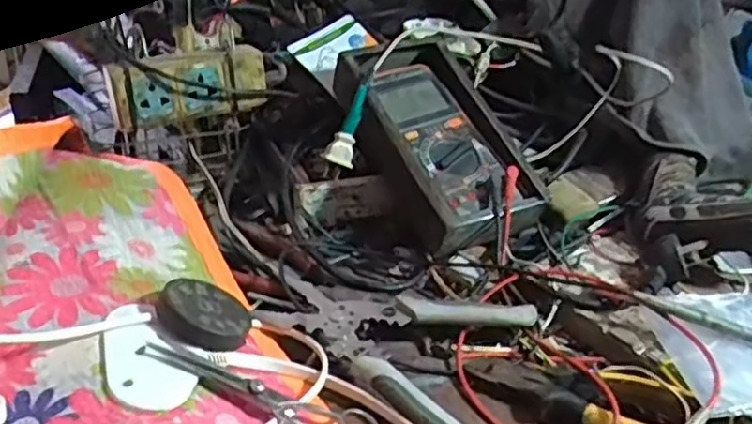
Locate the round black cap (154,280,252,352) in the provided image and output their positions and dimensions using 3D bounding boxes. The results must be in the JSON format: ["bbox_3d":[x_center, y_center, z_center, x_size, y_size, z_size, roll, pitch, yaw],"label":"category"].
[{"bbox_3d":[-0.104,0.063,0.437,0.058,0.013,0.055,27,22,-12],"label":"round black cap"}]

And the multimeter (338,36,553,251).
[{"bbox_3d":[0.052,-0.072,0.622,0.123,0.045,0.221,-18,58,-23],"label":"multimeter"}]

